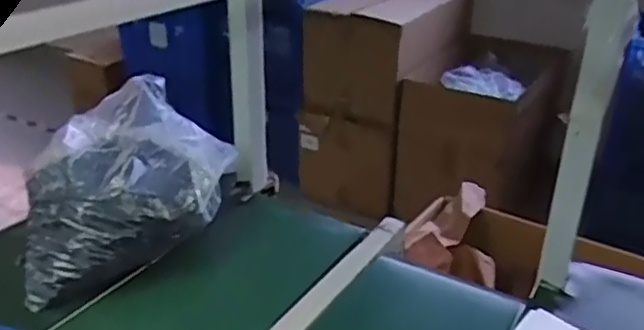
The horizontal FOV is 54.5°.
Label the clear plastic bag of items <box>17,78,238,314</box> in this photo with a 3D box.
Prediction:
[{"bbox_3d":[-0.327,0.015,1.057,0.357,0.165,0.357,-15,32,-16],"label":"clear plastic bag of items"}]

